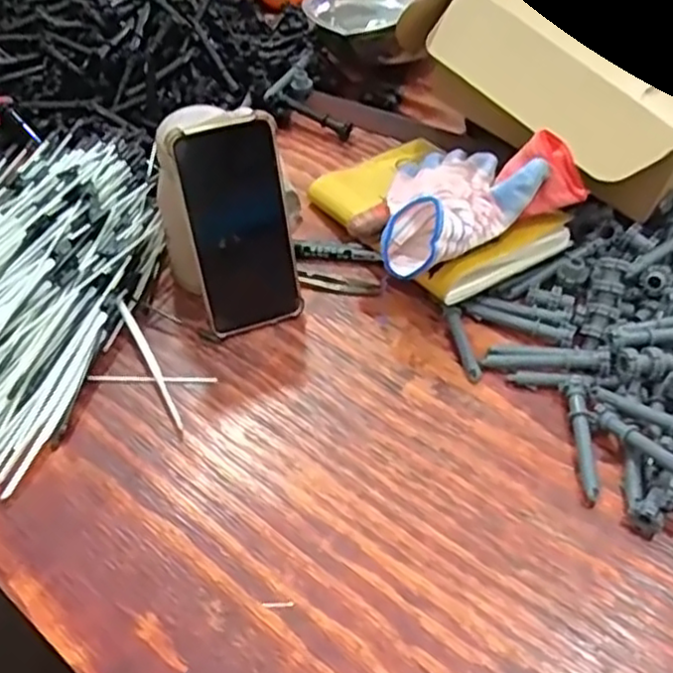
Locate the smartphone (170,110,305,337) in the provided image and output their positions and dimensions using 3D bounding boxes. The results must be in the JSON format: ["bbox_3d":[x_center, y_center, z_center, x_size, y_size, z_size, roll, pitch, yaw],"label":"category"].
[{"bbox_3d":[-0.071,-0.080,0.536,0.076,0.163,0.007,-18,33,-17],"label":"smartphone"}]

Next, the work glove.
[{"bbox_3d":[0.094,-0.126,0.578,0.176,0.043,0.133,-25,52,-21],"label":"work glove"}]

